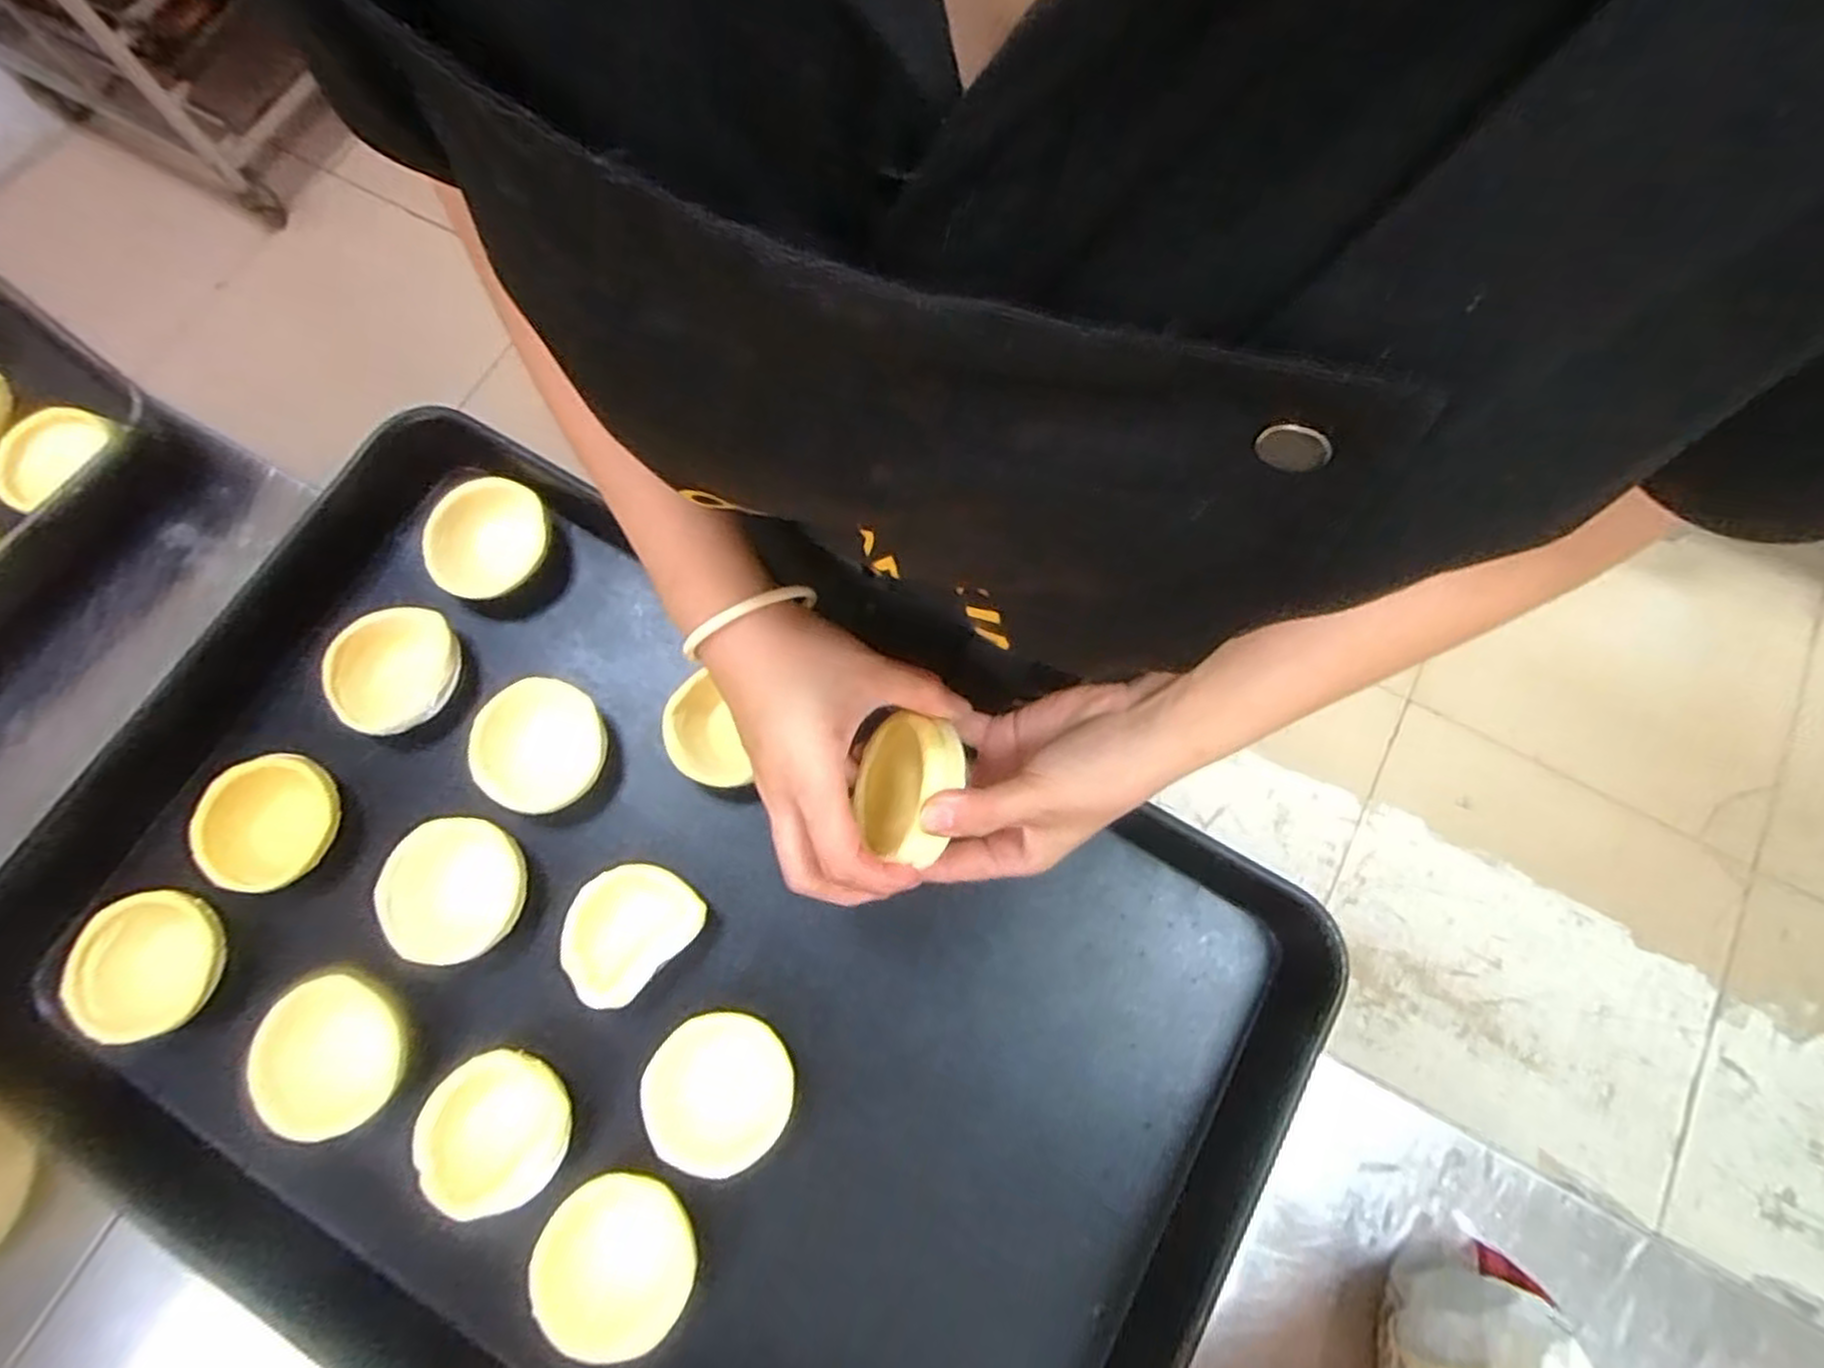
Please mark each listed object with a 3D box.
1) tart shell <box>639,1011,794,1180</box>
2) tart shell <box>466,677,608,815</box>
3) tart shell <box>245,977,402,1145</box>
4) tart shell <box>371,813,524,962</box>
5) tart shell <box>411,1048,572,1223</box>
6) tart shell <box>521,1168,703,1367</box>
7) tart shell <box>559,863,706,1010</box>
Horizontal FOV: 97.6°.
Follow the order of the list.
[{"bbox_3d":[-0.094,0.202,0.397,0.069,0.025,0.069,2,74,1],"label":"tart shell"},{"bbox_3d":[-0.203,0.035,0.442,0.068,0.029,0.069,0,74,0],"label":"tart shell"},{"bbox_3d":[-0.281,0.181,0.388,0.059,0.025,0.072,5,74,2],"label":"tart shell"},{"bbox_3d":[-0.234,0.107,0.415,0.065,0.028,0.069,0,74,0],"label":"tart shell"},{"bbox_3d":[-0.203,0.219,0.393,0.067,0.025,0.069,0,74,0],"label":"tart shell"},{"bbox_3d":[-0.139,0.273,0.379,0.070,0.027,0.069,0,74,0],"label":"tart shell"},{"bbox_3d":[-0.147,0.128,0.419,0.056,0.028,0.070,43,78,12],"label":"tart shell"}]

